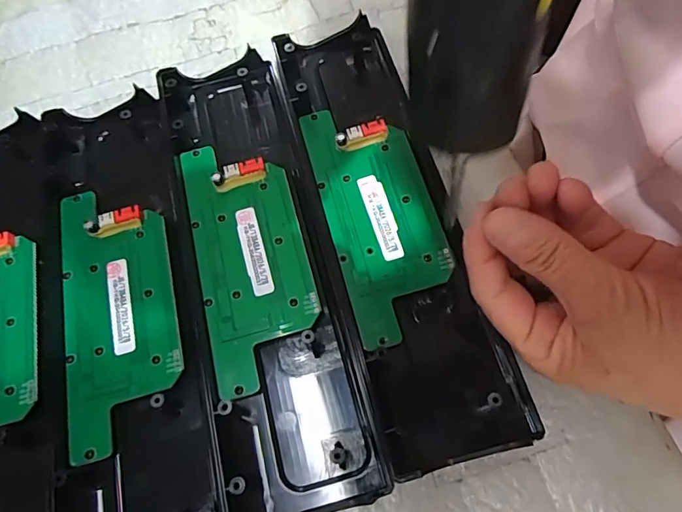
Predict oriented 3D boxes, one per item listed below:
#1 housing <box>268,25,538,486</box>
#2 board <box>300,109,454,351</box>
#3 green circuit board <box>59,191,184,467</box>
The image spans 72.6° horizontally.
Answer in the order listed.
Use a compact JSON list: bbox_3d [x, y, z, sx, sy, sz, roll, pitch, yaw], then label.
[{"bbox_3d":[0.024,-0.027,0.239,0.065,0.018,0.244,-15,67,-2],"label":"housing"},{"bbox_3d":[0.020,-0.025,0.238,0.054,0.009,0.132,-15,67,-2],"label":"board"},{"bbox_3d":[-0.110,0.022,0.227,0.052,0.008,0.133,-16,67,-3],"label":"green circuit board"}]

